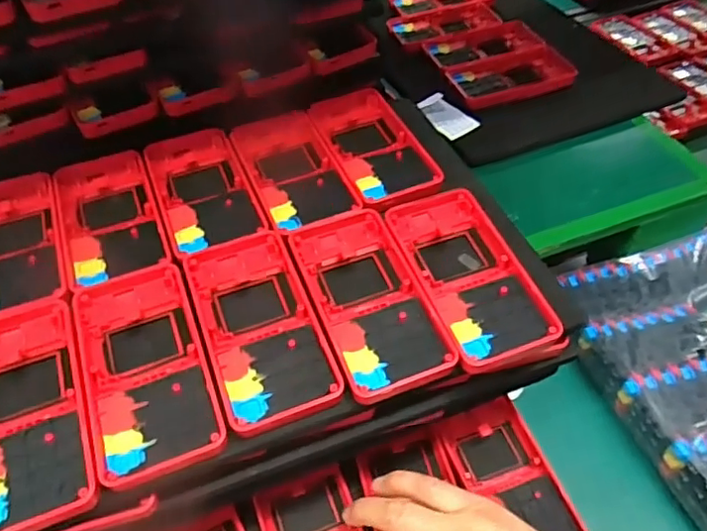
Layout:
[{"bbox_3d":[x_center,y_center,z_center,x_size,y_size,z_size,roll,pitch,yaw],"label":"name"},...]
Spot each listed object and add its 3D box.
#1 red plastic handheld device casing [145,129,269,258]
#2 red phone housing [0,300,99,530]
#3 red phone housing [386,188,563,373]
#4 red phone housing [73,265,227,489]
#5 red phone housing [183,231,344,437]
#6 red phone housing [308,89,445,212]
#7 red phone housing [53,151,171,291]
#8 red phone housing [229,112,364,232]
[{"bbox_3d":[-0.105,-0.053,0.409,0.059,0.015,0.123,-19,50,-14],"label":"red plastic handheld device casing"},{"bbox_3d":[-0.173,0.073,0.303,0.063,0.017,0.130,-19,50,-14],"label":"red phone housing"},{"bbox_3d":[0.069,0.002,0.358,0.064,0.018,0.123,-16,50,-12],"label":"red phone housing"},{"bbox_3d":[-0.115,0.053,0.323,0.062,0.021,0.128,-18,50,-14],"label":"red phone housing"},{"bbox_3d":[-0.055,0.032,0.336,0.062,0.017,0.125,-19,49,-11],"label":"red phone housing"},{"bbox_3d":[0.016,-0.086,0.430,0.064,0.015,0.127,-17,50,-13],"label":"red phone housing"},{"bbox_3d":[-0.164,-0.033,0.393,0.060,0.016,0.131,-19,50,-14],"label":"red phone housing"},{"bbox_3d":[-0.046,-0.073,0.425,0.059,0.013,0.144,-18,50,-14],"label":"red phone housing"}]

